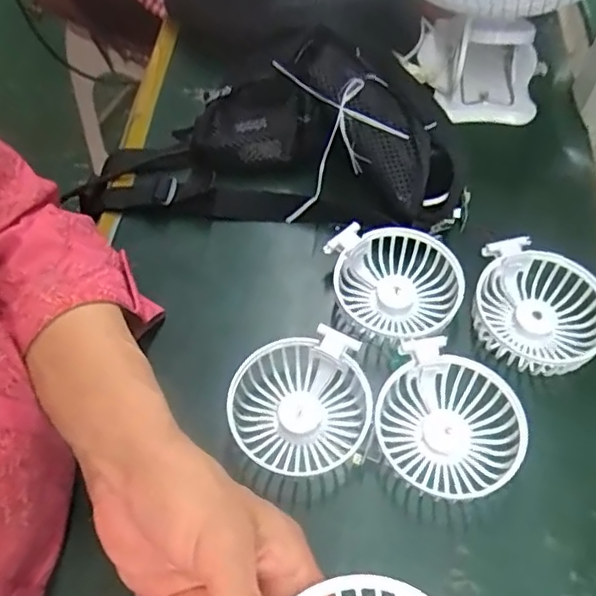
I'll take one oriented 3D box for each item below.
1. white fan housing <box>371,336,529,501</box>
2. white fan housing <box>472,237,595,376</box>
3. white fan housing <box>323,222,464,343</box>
[{"bbox_3d":[0.096,0.079,0.375,0.088,0.032,0.078,27,63,16],"label":"white fan housing"},{"bbox_3d":[0.168,0.010,0.414,0.086,0.035,0.085,-1,59,1],"label":"white fan housing"},{"bbox_3d":[0.070,-0.007,0.430,0.086,0.039,0.085,-1,59,1],"label":"white fan housing"}]

